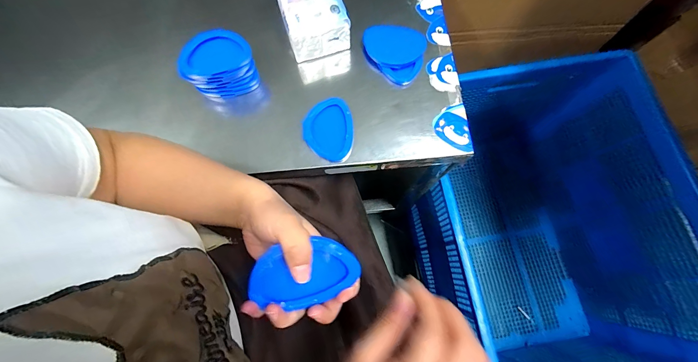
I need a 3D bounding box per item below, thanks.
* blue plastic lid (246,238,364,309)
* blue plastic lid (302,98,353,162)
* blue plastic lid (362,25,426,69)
[{"bbox_3d":[-0.039,0.082,0.260,0.094,0.006,0.061,-11,112,-7],"label":"blue plastic lid"},{"bbox_3d":[-0.032,-0.077,0.443,0.072,0.012,0.094,0,74,2],"label":"blue plastic lid"},{"bbox_3d":[0.071,-0.211,0.465,0.094,0.010,0.064,5,95,8],"label":"blue plastic lid"}]

